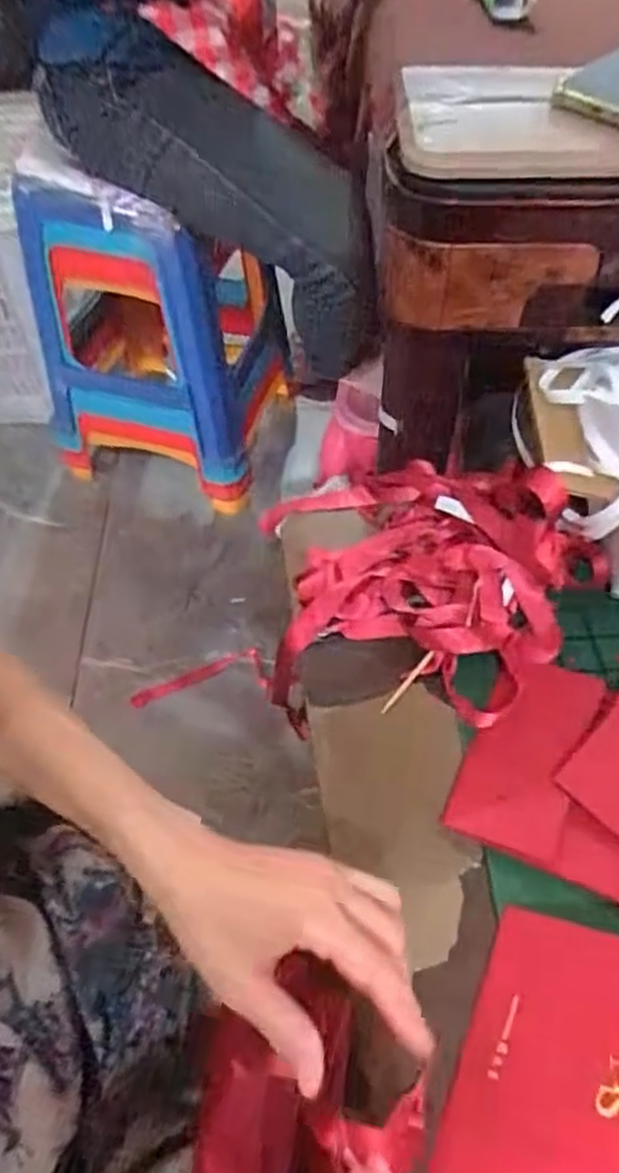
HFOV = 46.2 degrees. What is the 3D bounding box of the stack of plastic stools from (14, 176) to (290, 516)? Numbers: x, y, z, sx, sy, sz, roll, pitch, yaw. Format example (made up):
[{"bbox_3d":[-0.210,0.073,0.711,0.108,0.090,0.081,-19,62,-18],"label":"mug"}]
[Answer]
[{"bbox_3d":[-0.241,-0.436,1.204,0.380,0.480,0.321,9,55,8],"label":"stack of plastic stools"}]

